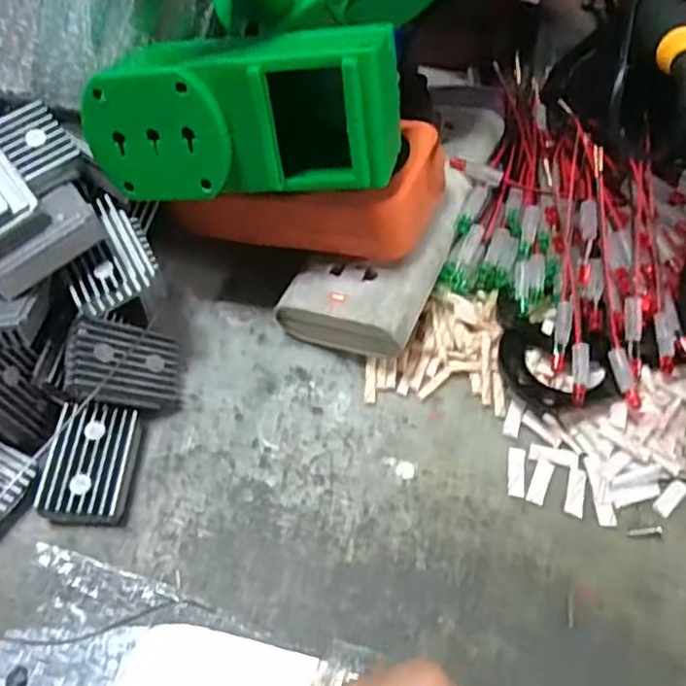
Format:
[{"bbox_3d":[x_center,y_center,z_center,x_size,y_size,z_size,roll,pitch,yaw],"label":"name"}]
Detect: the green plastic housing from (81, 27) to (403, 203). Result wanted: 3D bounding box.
[{"bbox_3d":[-0.038,-0.090,0.252,0.117,0.057,0.045,0,35,11],"label":"green plastic housing"}]

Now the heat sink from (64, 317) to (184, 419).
[{"bbox_3d":[-0.090,0.012,0.277,0.012,0.053,0.034,-13,69,39],"label":"heat sink"}]

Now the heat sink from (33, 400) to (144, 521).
[{"bbox_3d":[-0.102,0.049,0.263,0.034,0.012,0.046,16,70,-19],"label":"heat sink"}]

